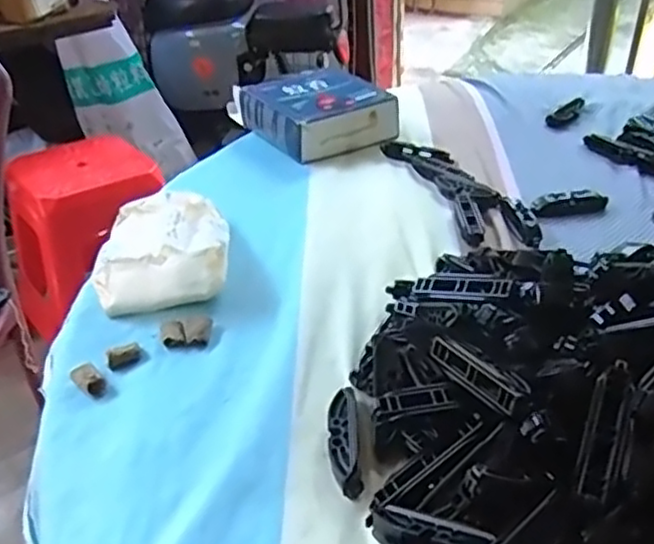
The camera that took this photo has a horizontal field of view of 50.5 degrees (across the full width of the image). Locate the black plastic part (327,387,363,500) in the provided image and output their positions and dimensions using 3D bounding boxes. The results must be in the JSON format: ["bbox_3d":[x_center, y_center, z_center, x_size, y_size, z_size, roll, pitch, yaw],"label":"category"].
[{"bbox_3d":[0.011,0.100,0.422,0.019,0.011,0.082,0,35,0],"label":"black plastic part"}]

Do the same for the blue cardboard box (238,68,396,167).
[{"bbox_3d":[-0.018,-0.198,0.837,0.143,0.050,0.174,-21,40,-26],"label":"blue cardboard box"}]

